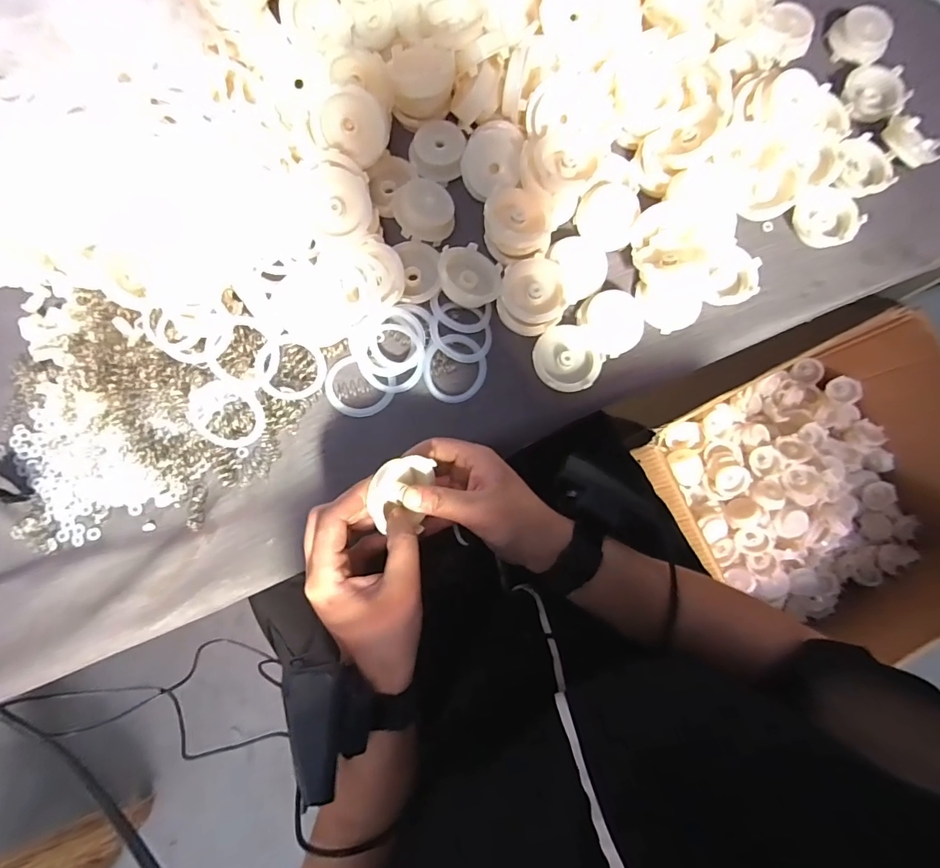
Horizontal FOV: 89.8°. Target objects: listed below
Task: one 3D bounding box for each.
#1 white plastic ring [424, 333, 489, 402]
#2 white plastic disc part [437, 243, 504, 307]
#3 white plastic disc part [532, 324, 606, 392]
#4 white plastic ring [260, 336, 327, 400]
[{"bbox_3d":[-0.012,-0.053,0.384,0.052,0.004,0.052,-1,92,-16],"label":"white plastic ring"},{"bbox_3d":[0.000,-0.129,0.378,0.052,0.019,0.050,0,80,-1],"label":"white plastic disc part"},{"bbox_3d":[0.079,-0.062,0.382,0.054,0.014,0.056,0,80,-1],"label":"white plastic disc part"},{"bbox_3d":[-0.138,-0.053,0.369,0.047,0.009,0.049,0,80,-1],"label":"white plastic ring"}]

